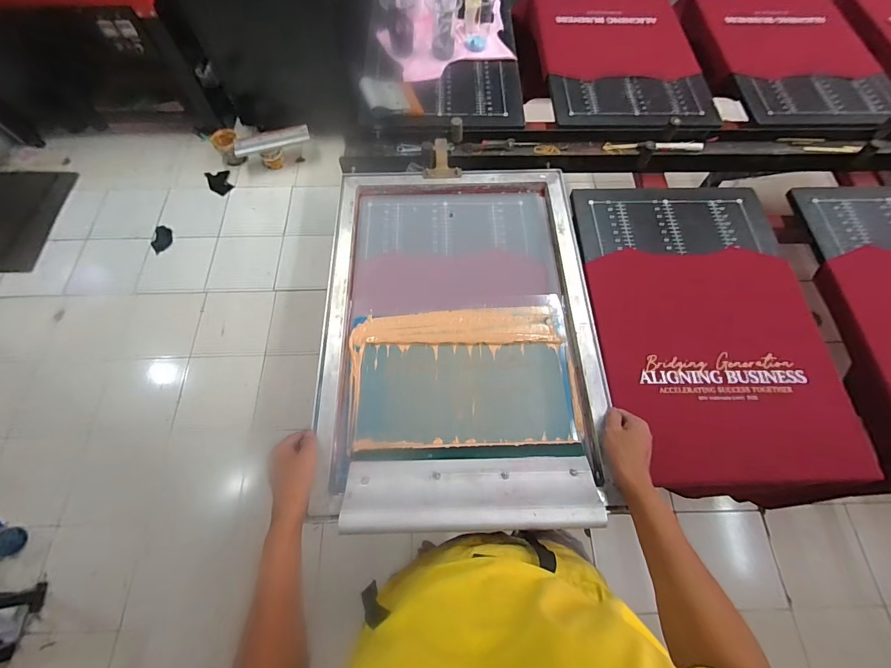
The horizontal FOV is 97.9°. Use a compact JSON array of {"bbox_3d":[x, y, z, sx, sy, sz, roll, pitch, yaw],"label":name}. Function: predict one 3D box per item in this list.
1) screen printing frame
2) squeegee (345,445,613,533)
[{"bbox_3d":[0.024,-0.034,0.689,0.446,0.053,0.642,-1,66,-2],"label":"screen printing frame"},{"bbox_3d":[0.037,0.218,0.556,0.345,0.035,0.127,-1,40,-2],"label":"squeegee"}]

